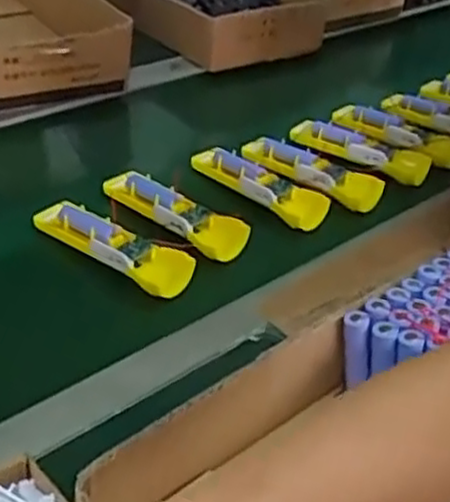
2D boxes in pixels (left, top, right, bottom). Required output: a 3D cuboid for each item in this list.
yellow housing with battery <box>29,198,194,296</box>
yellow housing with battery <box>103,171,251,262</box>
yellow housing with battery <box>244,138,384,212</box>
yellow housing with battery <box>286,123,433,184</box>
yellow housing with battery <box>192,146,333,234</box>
[{"bbox_3d":[-0.101,-0.008,0.657,0.161,0.021,0.044,25,42,24],"label":"yellow housing with battery"},{"bbox_3d":[-0.049,-0.038,0.706,0.159,0.021,0.044,29,43,28],"label":"yellow housing with battery"},{"bbox_3d":[0.090,-0.087,0.784,0.159,0.031,0.053,18,39,16],"label":"yellow housing with battery"},{"bbox_3d":[0.154,-0.119,0.835,0.157,0.027,0.056,25,42,24],"label":"yellow housing with battery"},{"bbox_3d":[0.038,-0.071,0.762,0.157,0.025,0.054,29,43,27],"label":"yellow housing with battery"}]

